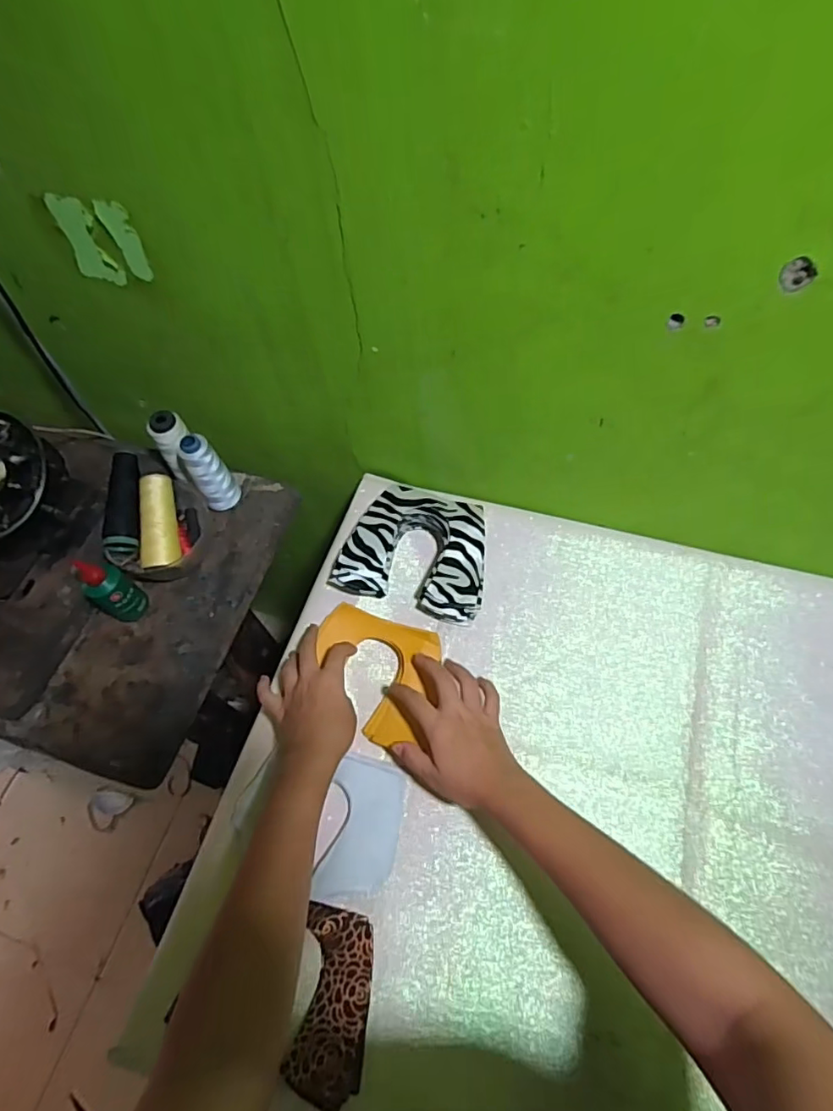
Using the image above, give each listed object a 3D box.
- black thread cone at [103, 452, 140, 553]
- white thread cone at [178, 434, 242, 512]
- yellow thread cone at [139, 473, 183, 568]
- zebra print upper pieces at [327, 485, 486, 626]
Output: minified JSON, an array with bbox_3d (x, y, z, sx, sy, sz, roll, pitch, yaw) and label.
[{"bbox_3d":[-0.337,-0.064,0.649,0.041,0.038,0.115,-5,77,1],"label":"black thread cone"},{"bbox_3d":[-0.250,-0.097,0.676,0.041,0.113,0.044,-34,65,-14],"label":"white thread cone"},{"bbox_3d":[-0.303,-0.039,0.664,0.037,0.034,0.113,-8,77,0],"label":"yellow thread cone"},{"bbox_3d":[0.001,-0.006,0.639,0.166,0.049,0.139,13,67,9],"label":"zebra print upper pieces"}]

